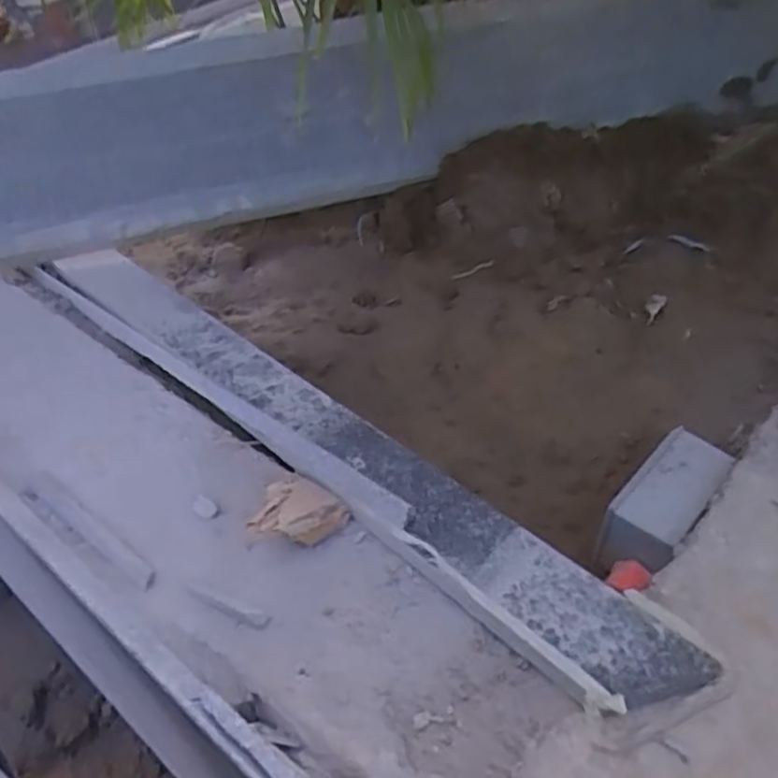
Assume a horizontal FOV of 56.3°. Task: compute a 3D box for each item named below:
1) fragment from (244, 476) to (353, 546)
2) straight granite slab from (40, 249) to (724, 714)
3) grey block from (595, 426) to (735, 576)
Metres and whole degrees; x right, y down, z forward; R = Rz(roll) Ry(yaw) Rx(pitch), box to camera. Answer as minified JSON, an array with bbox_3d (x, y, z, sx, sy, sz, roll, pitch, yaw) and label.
[{"bbox_3d":[-0.073,0.088,0.530,0.061,0.033,0.064,-4,41,3],"label":"fragment"},{"bbox_3d":[-0.115,0.000,0.650,0.071,0.028,0.789,-30,42,-31],"label":"straight granite slab"},{"bbox_3d":[0.220,0.094,0.577,0.058,0.054,0.121,26,51,31],"label":"grey block"}]

